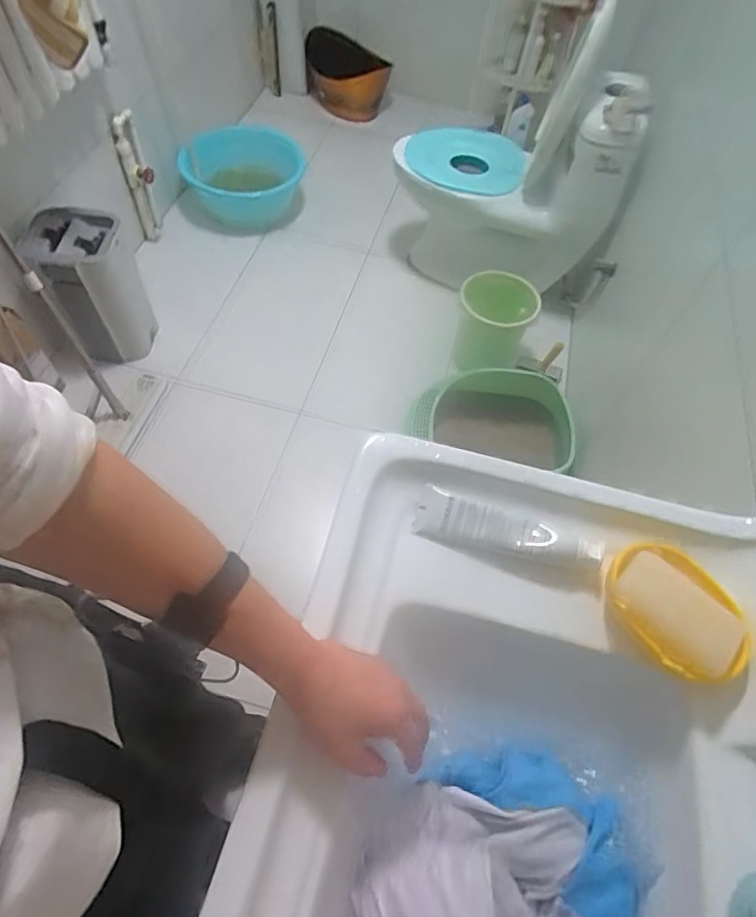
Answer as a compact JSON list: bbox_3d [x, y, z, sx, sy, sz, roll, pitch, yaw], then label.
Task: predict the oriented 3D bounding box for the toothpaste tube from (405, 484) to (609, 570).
[{"bbox_3d":[0.127,0.072,0.529,0.178,0.032,0.048,16,60,5],"label":"toothpaste tube"}]

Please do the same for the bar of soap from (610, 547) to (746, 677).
[{"bbox_3d":[0.257,0.132,0.452,0.054,0.025,0.101,-38,69,-23],"label":"bar of soap"}]

